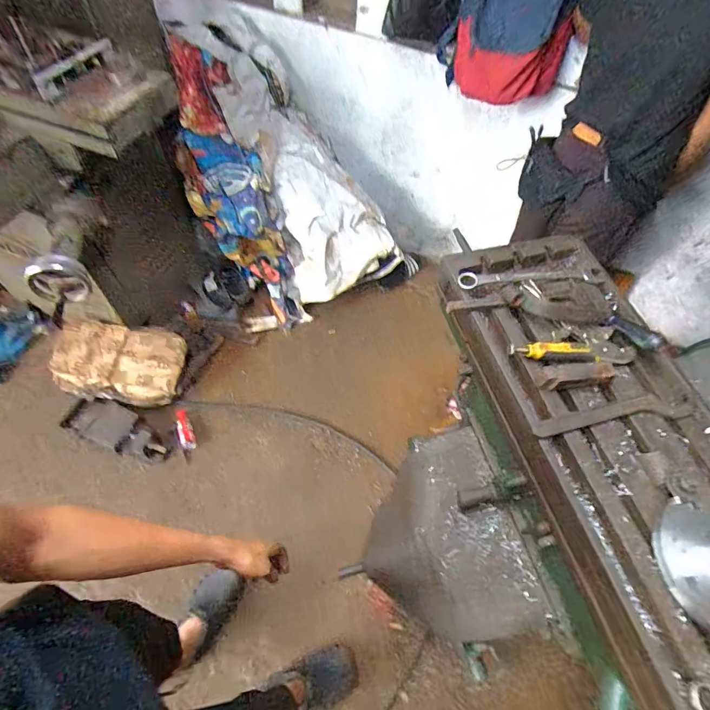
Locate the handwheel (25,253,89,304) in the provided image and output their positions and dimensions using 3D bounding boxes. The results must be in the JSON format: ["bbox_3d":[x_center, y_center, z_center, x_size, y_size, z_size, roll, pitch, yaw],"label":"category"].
[{"bbox_3d":[-0.740,-0.187,1.026,0.134,0.135,0.038,-15,62,-12],"label":"handwheel"}]

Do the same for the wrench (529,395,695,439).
[{"bbox_3d":[0.353,0.080,0.564,0.234,0.011,0.036,-6,60,-8],"label":"wrench"}]

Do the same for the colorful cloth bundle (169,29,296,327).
[{"bbox_3d":[-0.446,-0.571,1.527,0.277,1.070,0.364,-27,26,-18],"label":"colorful cloth bundle"}]

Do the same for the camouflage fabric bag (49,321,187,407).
[{"bbox_3d":[-0.865,0.016,1.499,0.442,0.134,0.273,4,59,-2],"label":"camouflage fabric bag"}]

